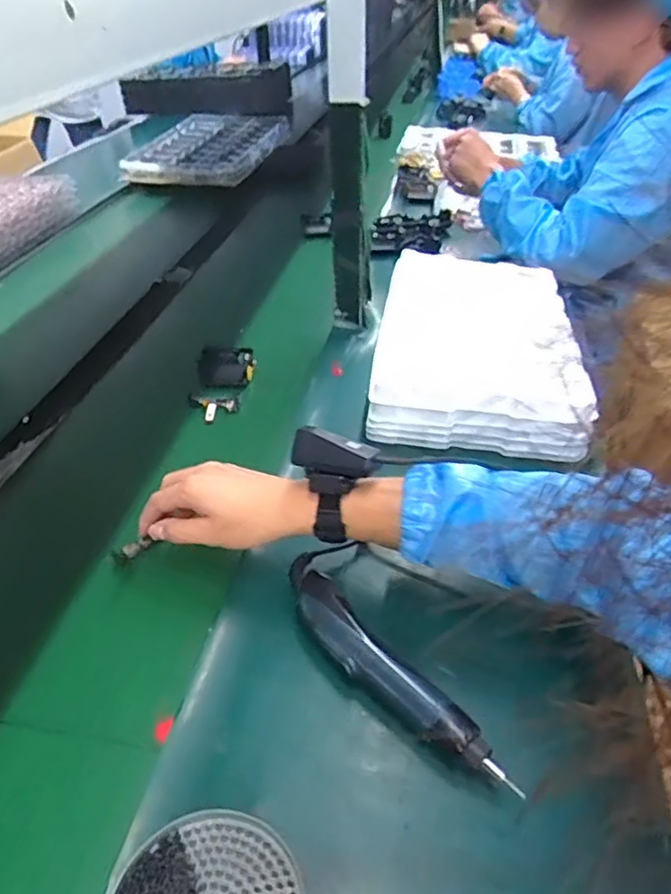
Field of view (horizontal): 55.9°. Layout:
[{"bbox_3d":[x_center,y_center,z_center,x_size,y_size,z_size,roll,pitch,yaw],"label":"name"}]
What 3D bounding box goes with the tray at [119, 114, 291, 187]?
[{"bbox_3d":[-0.314,-0.816,1.701,0.330,0.059,0.580,10,40,12],"label":"tray"}]

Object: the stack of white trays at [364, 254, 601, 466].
[{"bbox_3d":[0.190,-0.142,0.874,0.252,0.085,0.427,5,39,6],"label":"stack of white trays"}]

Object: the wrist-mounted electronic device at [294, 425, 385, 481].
[{"bbox_3d":[0.003,0.006,0.517,0.071,0.032,0.026,17,11,22],"label":"wrist-mounted electronic device"}]

